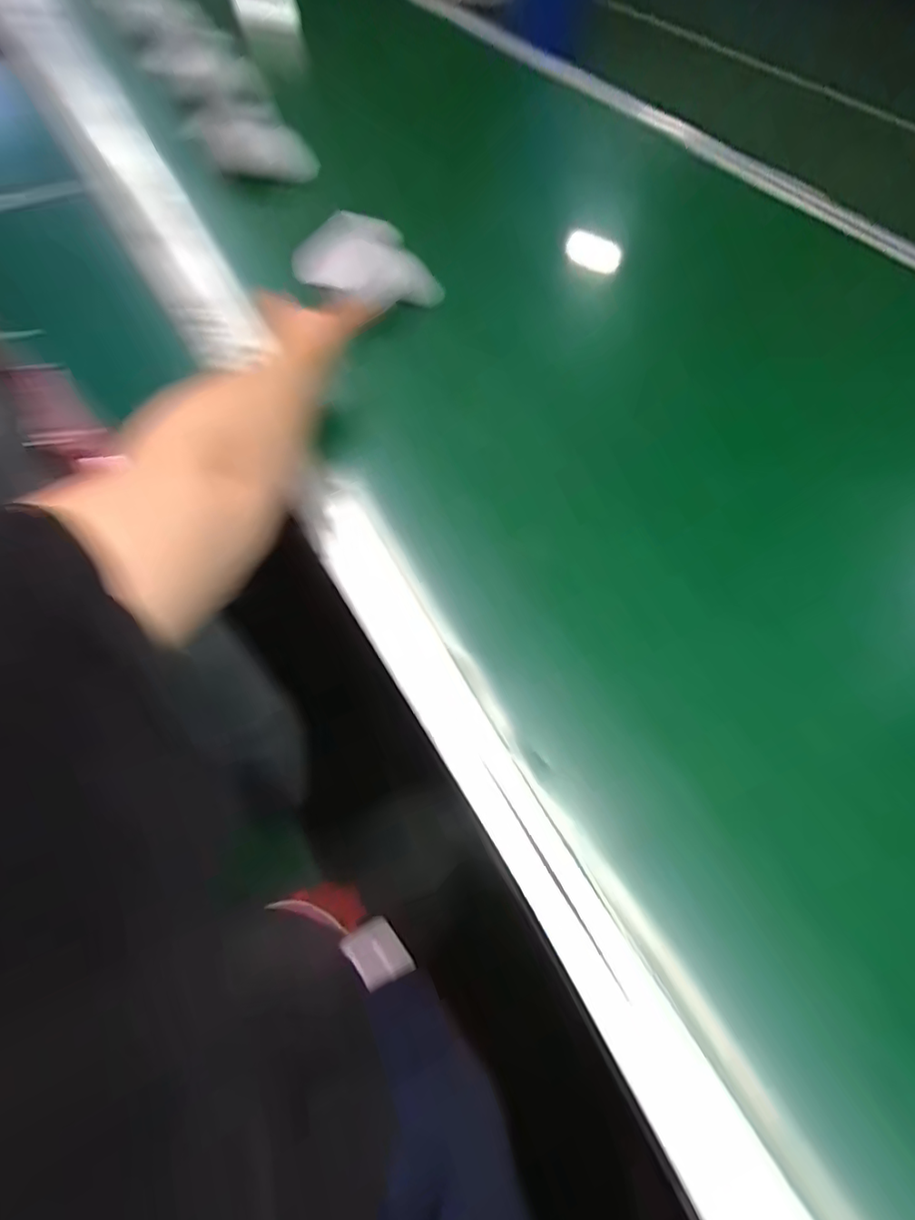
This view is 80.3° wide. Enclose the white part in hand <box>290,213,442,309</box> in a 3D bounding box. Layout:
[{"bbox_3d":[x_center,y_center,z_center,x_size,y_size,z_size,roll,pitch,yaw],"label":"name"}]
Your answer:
[{"bbox_3d":[-0.093,-0.388,0.607,0.164,0.067,0.047,1,62,-23],"label":"white part in hand"}]

